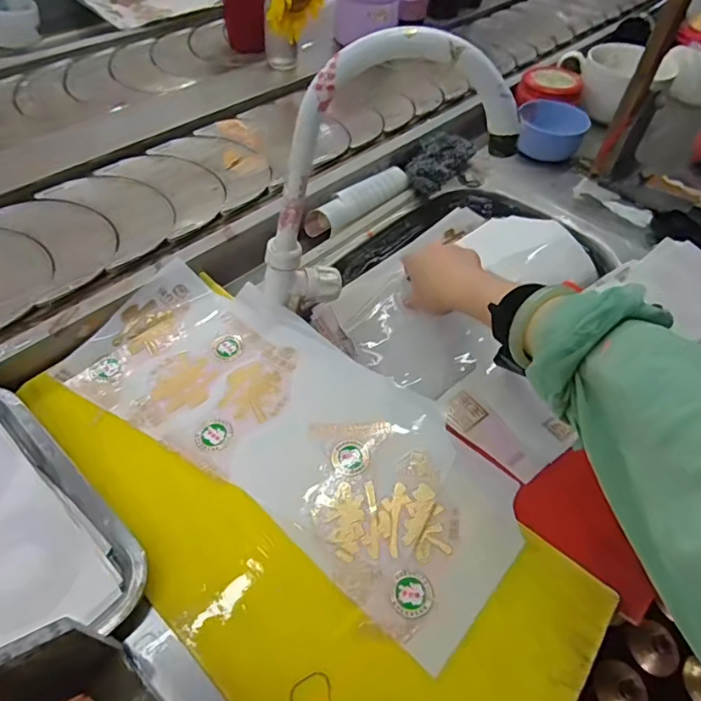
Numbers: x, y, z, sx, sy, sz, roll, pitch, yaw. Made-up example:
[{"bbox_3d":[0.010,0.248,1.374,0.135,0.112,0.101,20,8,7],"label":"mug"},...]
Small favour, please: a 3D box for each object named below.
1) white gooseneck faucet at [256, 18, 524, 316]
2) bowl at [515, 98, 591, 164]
[{"bbox_3d":[0.023,-0.139,0.450,0.210,0.270,0.038,-2,55,-6],"label":"white gooseneck faucet"},{"bbox_3d":[0.318,-0.353,0.785,0.106,0.053,0.086,13,55,5],"label":"bowl"}]

